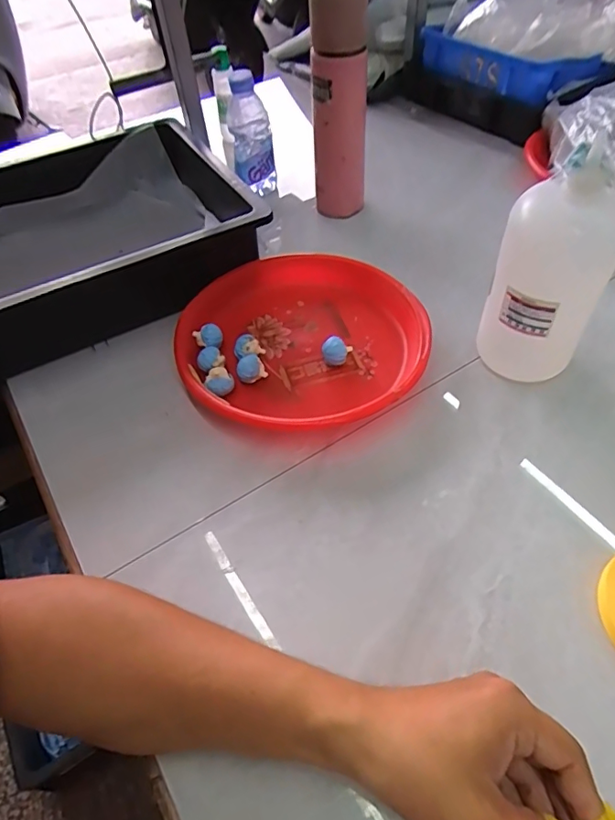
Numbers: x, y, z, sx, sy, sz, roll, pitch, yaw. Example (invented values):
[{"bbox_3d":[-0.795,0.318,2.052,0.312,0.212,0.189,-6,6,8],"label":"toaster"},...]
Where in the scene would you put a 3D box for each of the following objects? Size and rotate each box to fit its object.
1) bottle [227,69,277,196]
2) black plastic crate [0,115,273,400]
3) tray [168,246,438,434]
[{"bbox_3d":[-0.078,-0.373,0.701,0.057,0.146,0.048,-6,51,0],"label":"bottle"},{"bbox_3d":[-0.318,-0.187,0.624,0.499,0.115,0.304,-26,54,-16],"label":"black plastic crate"},{"bbox_3d":[-0.005,-0.072,0.540,0.250,0.039,0.244,24,57,22],"label":"tray"}]

